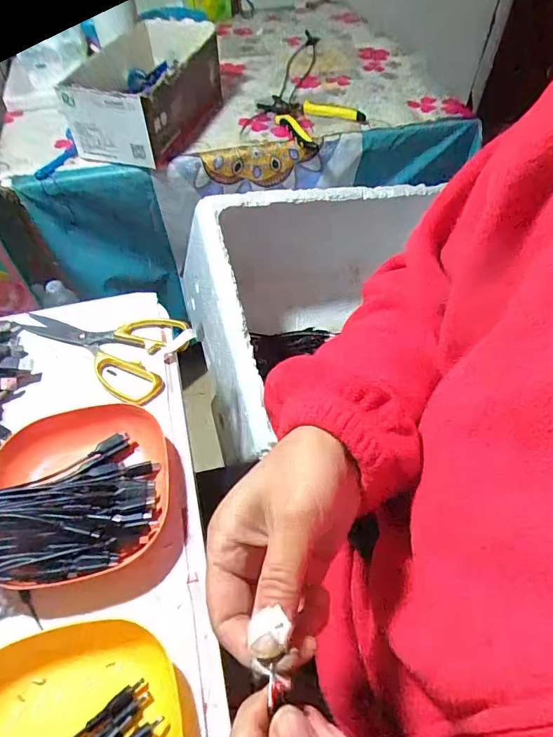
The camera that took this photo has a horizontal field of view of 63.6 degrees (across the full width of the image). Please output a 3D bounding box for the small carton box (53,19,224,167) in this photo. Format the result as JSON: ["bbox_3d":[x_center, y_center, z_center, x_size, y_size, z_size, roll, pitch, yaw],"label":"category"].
[{"bbox_3d":[-0.184,-0.393,0.640,0.140,0.096,0.221,15,55,11],"label":"small carton box"}]

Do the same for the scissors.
[{"bbox_3d":[-0.182,-0.025,0.456,0.175,0.019,0.095,17,56,12],"label":"scissors"}]

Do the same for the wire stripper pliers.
[{"bbox_3d":[0.051,-0.406,0.696,0.118,0.018,0.140,-29,59,-19],"label":"wire stripper pliers"}]

